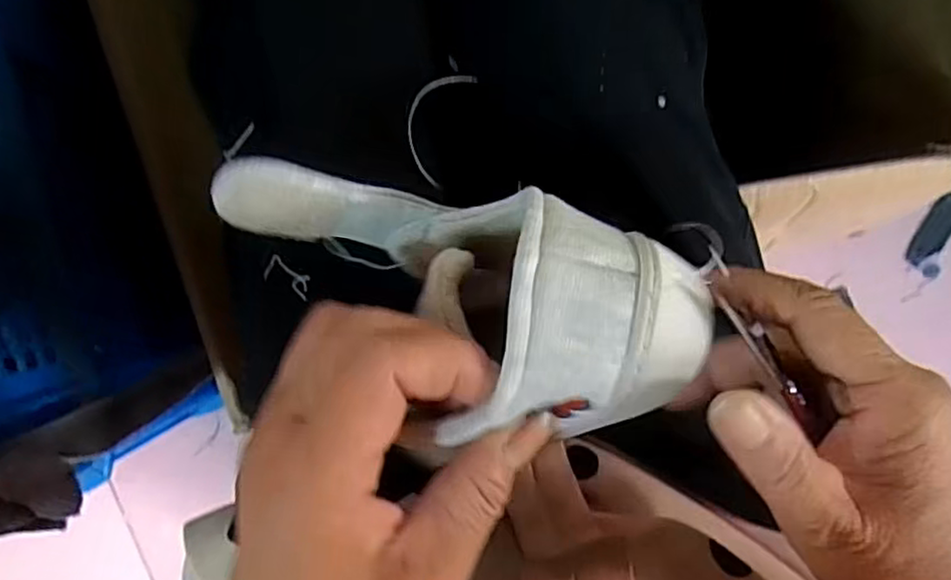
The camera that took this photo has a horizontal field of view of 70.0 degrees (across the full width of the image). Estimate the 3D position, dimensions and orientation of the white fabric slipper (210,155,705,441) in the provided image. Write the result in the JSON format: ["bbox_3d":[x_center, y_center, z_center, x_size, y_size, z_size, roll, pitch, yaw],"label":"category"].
[{"bbox_3d":[-0.008,-0.004,0.211,0.147,0.050,0.064,23,98,22],"label":"white fabric slipper"}]

